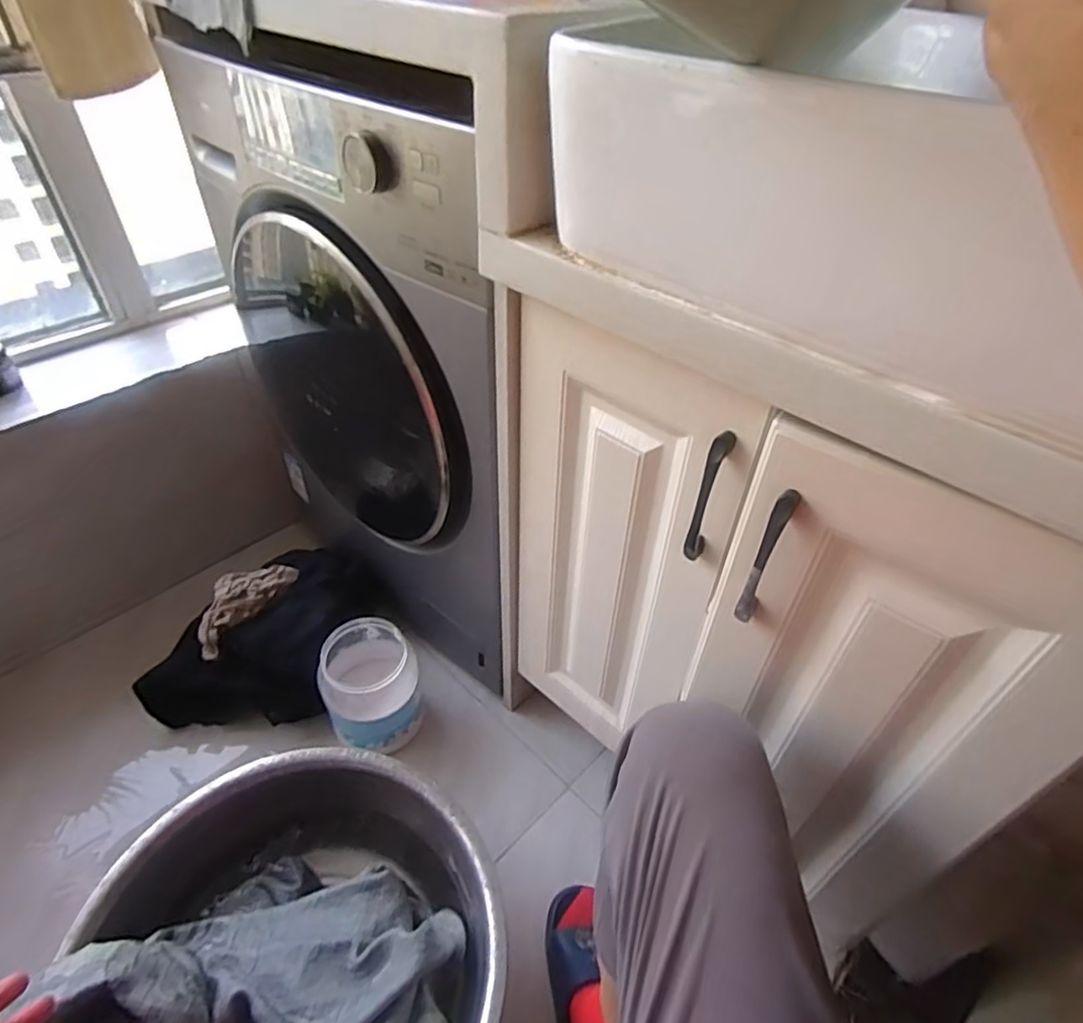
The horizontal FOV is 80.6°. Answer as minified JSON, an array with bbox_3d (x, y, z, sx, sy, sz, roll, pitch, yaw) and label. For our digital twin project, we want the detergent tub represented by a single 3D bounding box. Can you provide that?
[{"bbox_3d":[-0.256,0.262,0.966,0.131,0.161,0.141,1,42,-1],"label":"detergent tub"}]

